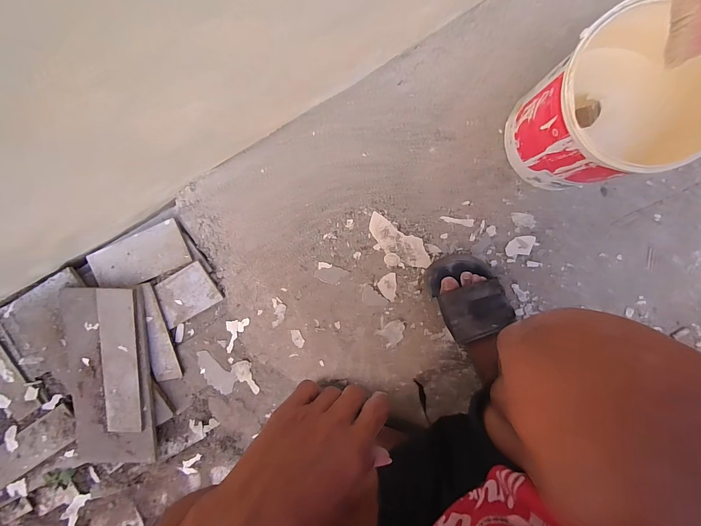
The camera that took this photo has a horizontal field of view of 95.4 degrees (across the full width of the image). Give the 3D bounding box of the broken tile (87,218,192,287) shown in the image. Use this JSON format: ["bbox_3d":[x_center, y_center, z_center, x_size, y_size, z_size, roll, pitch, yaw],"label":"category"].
[{"bbox_3d":[-0.397,-0.008,0.592,0.194,0.009,0.087,-22,94,6],"label":"broken tile"}]

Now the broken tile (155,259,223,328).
[{"bbox_3d":[-0.311,0.060,0.601,0.121,0.011,0.084,-30,93,7],"label":"broken tile"}]

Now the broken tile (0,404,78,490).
[{"bbox_3d":[-0.665,0.387,0.639,0.281,0.016,0.073,-33,87,6],"label":"broken tile"}]

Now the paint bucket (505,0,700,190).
[{"bbox_3d":[0.336,-0.197,0.426,0.182,0.196,0.175,0,91,7],"label":"paint bucket"}]

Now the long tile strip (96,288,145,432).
[{"bbox_3d":[-0.429,0.184,0.594,0.072,0.014,0.274,2,99,4],"label":"long tile strip"}]

